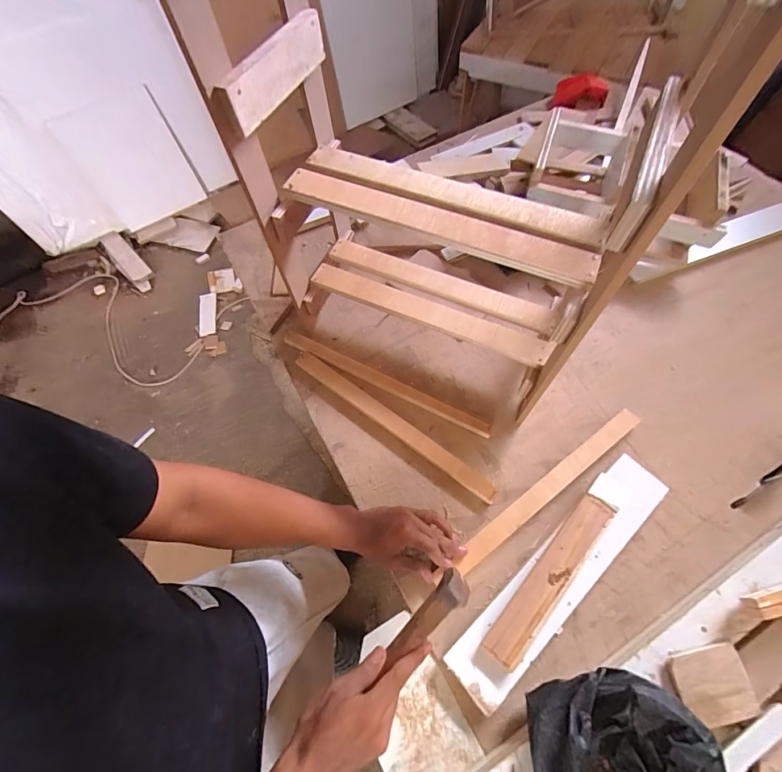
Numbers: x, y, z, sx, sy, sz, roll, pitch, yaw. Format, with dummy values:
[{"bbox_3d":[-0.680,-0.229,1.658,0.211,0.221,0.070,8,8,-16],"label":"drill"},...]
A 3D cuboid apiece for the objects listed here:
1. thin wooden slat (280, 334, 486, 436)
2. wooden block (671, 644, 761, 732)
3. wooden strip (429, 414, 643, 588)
[{"bbox_3d":[-0.019,-0.010,0.684,0.423,0.023,0.032,24,67,14],"label":"thin wooden slat"},{"bbox_3d":[0.388,0.360,0.444,0.094,0.017,0.073,-9,65,-2],"label":"wooden block"},{"bbox_3d":[0.253,0.159,0.584,0.392,0.012,0.032,-34,66,-13],"label":"wooden strip"}]

